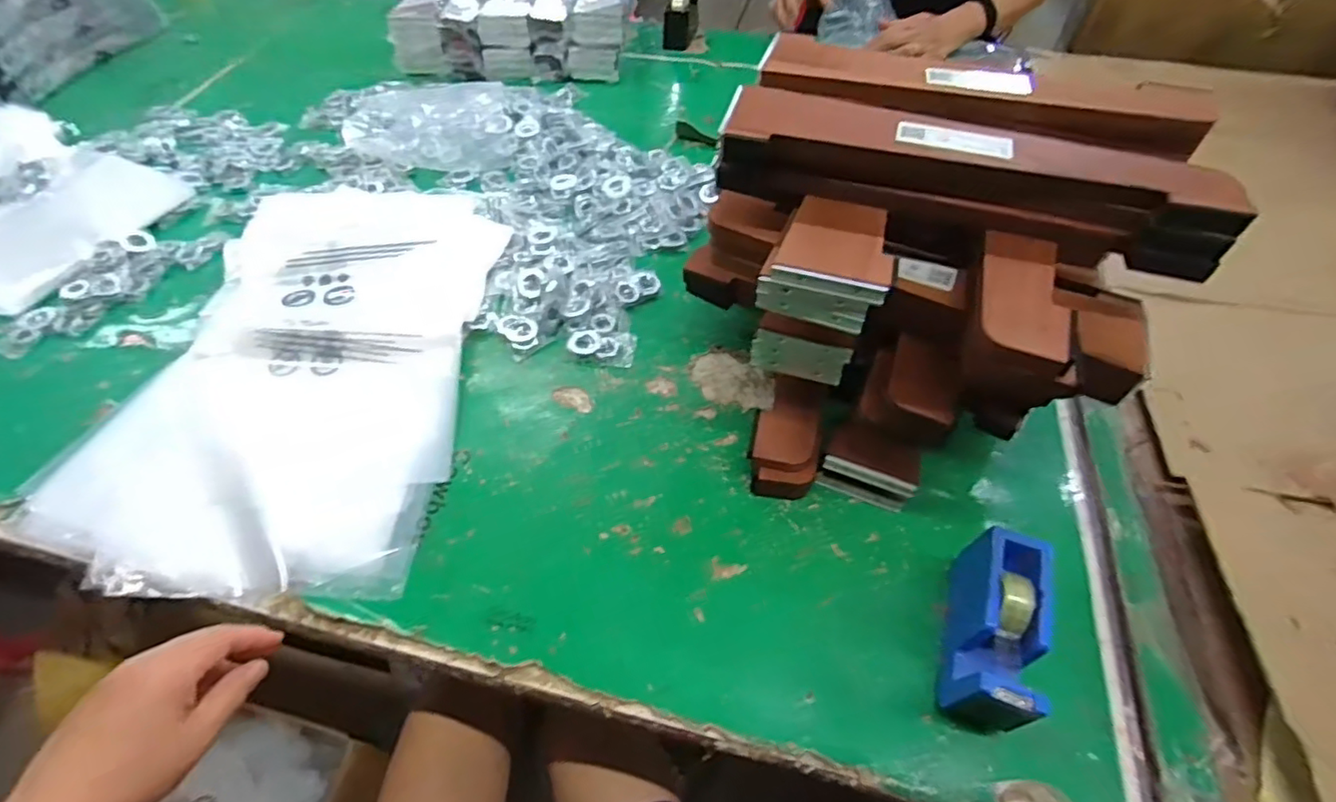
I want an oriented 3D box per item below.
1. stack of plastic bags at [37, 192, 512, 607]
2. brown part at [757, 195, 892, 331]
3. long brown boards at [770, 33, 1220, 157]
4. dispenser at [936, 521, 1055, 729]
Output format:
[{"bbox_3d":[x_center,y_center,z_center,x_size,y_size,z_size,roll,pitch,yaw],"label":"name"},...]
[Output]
[{"bbox_3d":[-0.388,-0.054,0.662,0.348,0.026,0.517,2,56,0],"label":"stack of plastic bags"},{"bbox_3d":[0.121,-0.106,0.465,0.090,0.048,0.089,14,53,12],"label":"brown part"},{"bbox_3d":[0.249,-0.249,0.501,0.342,0.035,0.054,15,53,13],"label":"long brown boards"},{"bbox_3d":[0.241,0.177,0.459,0.048,0.081,0.142,17,54,14],"label":"dispenser"}]

